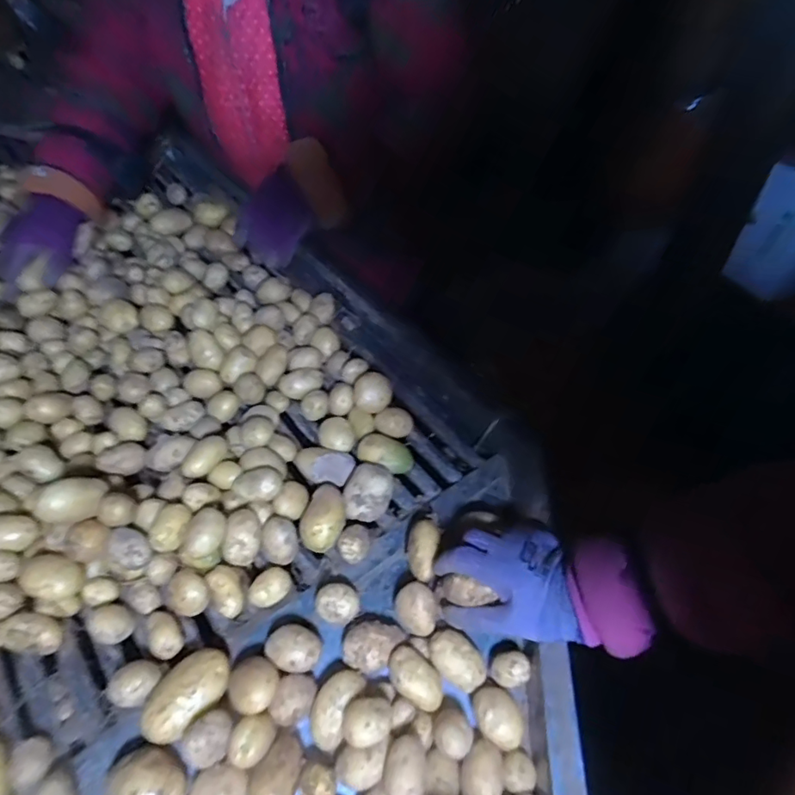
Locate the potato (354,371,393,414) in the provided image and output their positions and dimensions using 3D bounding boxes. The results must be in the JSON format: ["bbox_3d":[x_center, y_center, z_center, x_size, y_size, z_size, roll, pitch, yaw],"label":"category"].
[{"bbox_3d":[-0.028,-0.005,0.620,0.047,0.036,0.039,-7,49,-4],"label":"potato"}]

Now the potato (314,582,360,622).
[{"bbox_3d":[-0.056,0.193,0.495,0.036,0.031,0.034,-1,48,1],"label":"potato"}]

